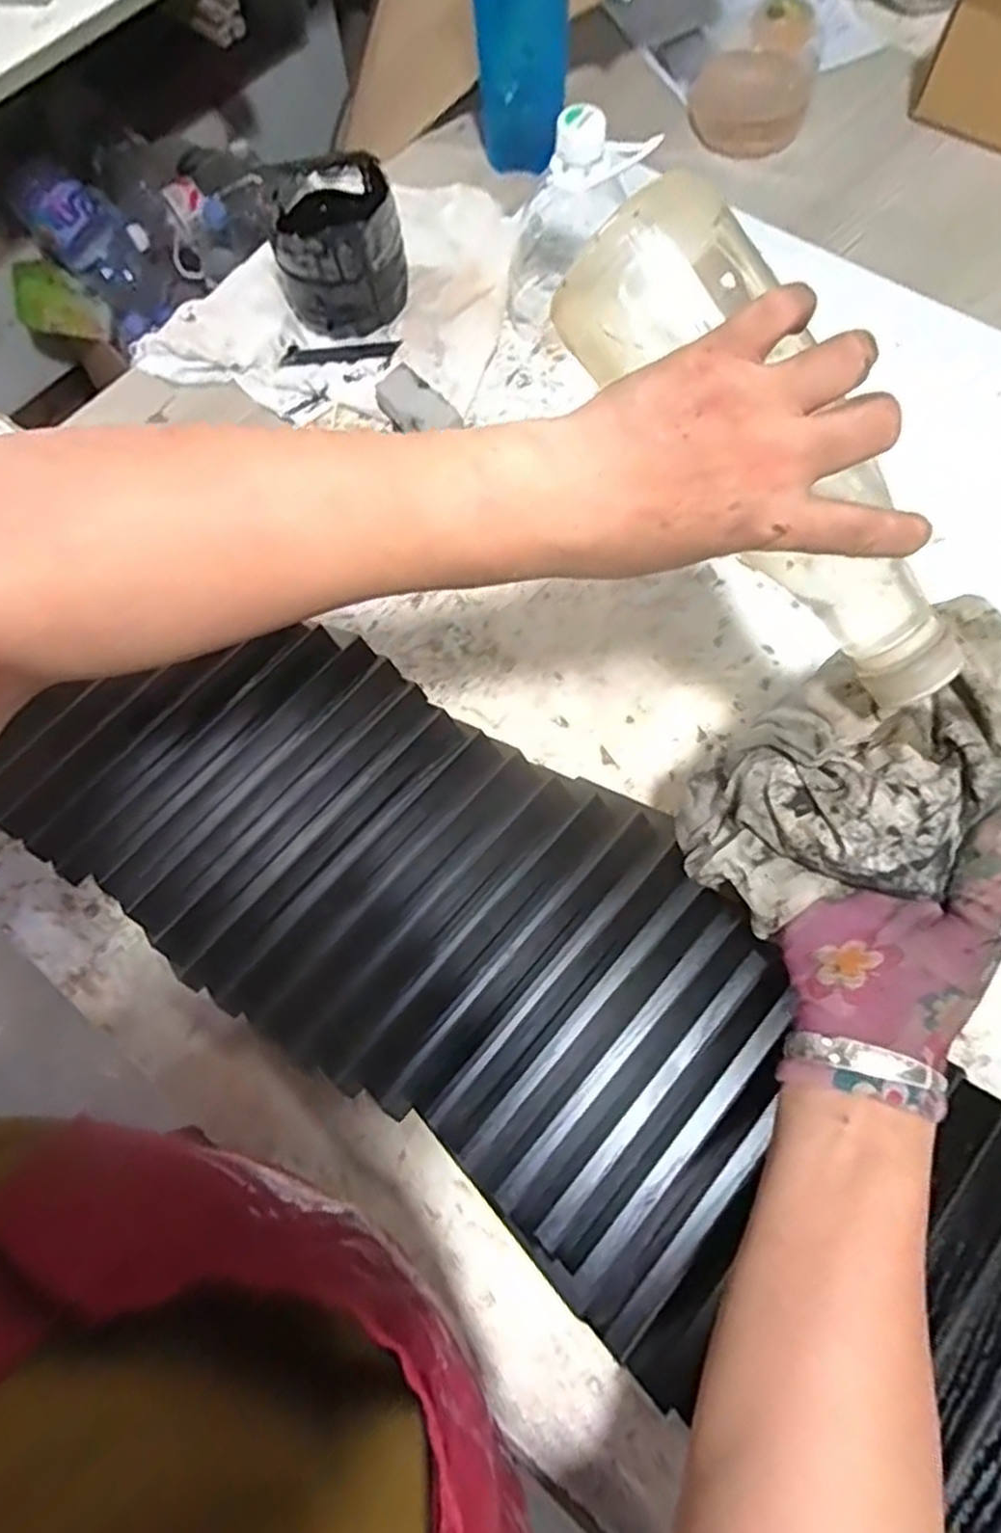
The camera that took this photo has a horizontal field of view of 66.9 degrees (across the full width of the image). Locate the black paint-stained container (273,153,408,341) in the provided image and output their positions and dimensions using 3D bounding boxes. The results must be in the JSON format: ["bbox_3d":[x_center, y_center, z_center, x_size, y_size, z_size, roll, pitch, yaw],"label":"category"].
[{"bbox_3d":[-0.132,-0.422,0.616,0.098,0.089,0.092,-12,70,-2],"label":"black paint-stained container"}]

